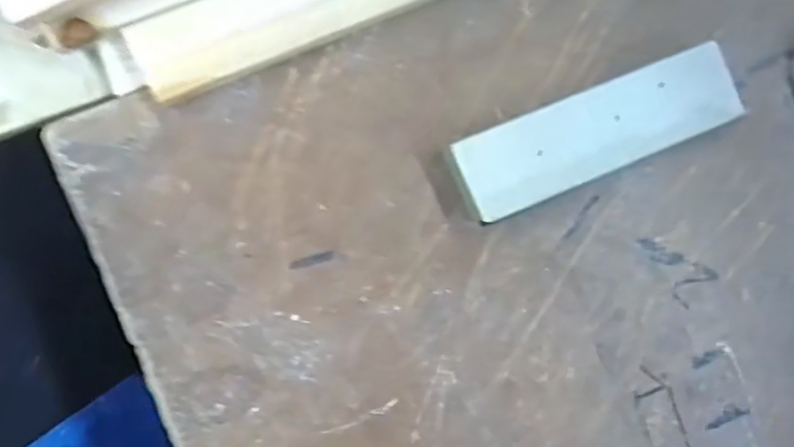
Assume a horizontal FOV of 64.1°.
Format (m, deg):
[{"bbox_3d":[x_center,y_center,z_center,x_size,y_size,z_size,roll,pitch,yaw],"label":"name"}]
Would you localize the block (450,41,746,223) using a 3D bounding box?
[{"bbox_3d":[0.074,-0.034,0.240,0.109,0.019,0.031,-22,95,-8],"label":"block"}]

